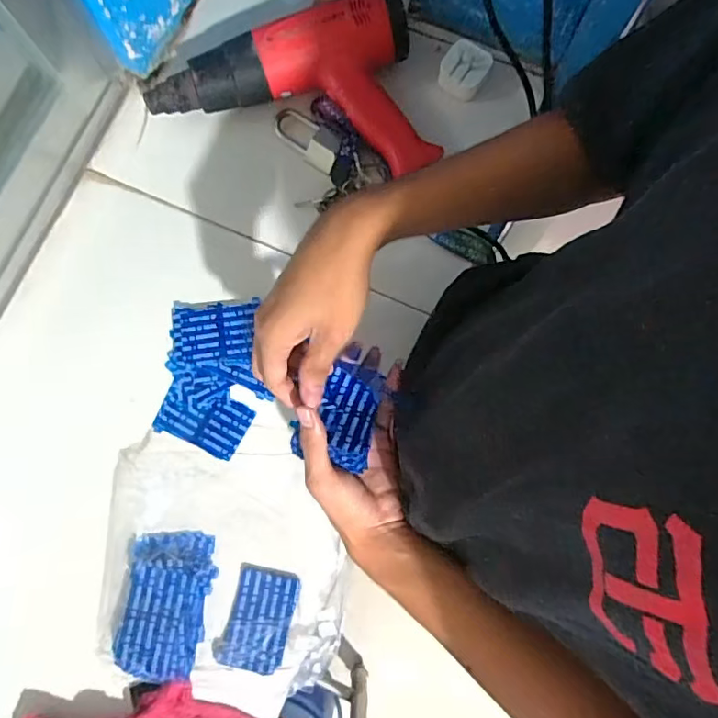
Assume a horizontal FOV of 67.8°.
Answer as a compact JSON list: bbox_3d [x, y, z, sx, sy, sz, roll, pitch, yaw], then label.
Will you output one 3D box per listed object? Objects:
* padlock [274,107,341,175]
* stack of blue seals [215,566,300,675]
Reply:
[{"bbox_3d":[-0.053,-0.231,0.553,0.080,0.025,0.034,41,83,8],"label":"padlock"},{"bbox_3d":[-0.091,0.238,0.486,0.058,0.017,0.085,14,80,4],"label":"stack of blue seals"}]

